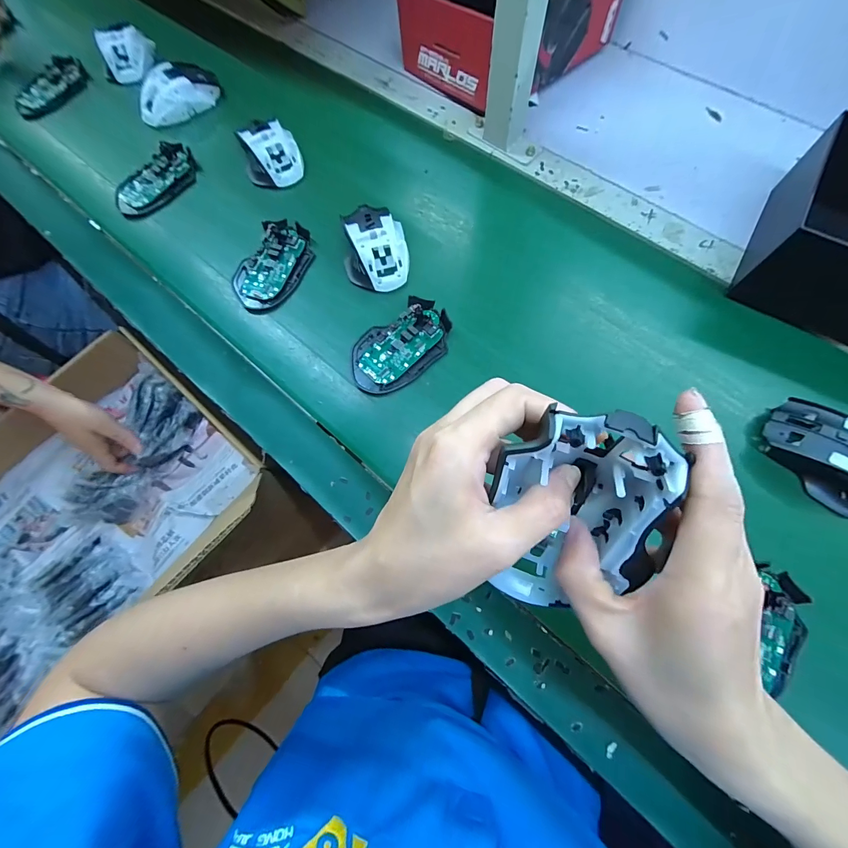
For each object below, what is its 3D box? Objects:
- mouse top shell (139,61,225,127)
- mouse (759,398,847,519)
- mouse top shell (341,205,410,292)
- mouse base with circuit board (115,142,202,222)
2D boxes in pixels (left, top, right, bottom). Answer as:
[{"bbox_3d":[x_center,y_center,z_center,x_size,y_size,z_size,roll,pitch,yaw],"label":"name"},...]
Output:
[{"bbox_3d":[-0.341,-0.460,0.516,0.069,0.040,0.120,42,77,15],"label":"mouse top shell"},{"bbox_3d":[0.355,0.030,0.318,0.062,0.039,0.114,-34,73,-10],"label":"mouse"},{"bbox_3d":[-0.056,-0.203,0.415,0.069,0.035,0.106,-9,71,-1],"label":"mouse top shell"},{"bbox_3d":[-0.341,-0.311,0.472,0.114,0.026,0.058,-43,75,-12],"label":"mouse base with circuit board"}]

